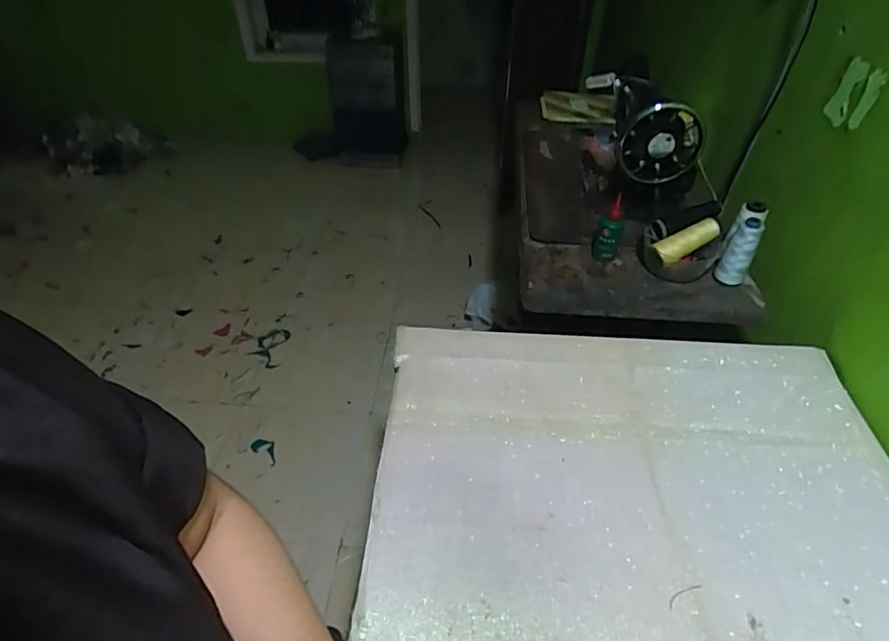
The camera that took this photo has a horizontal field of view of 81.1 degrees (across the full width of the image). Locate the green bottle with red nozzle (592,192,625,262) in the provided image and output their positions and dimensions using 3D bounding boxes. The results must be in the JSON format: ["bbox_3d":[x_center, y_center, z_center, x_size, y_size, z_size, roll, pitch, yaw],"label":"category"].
[{"bbox_3d":[0.278,-0.153,0.871,0.042,0.122,0.034,14,45,14],"label":"green bottle with red nozzle"}]

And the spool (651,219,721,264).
[{"bbox_3d":[0.397,-0.129,0.848,0.110,0.034,0.030,-27,47,-1],"label":"spool"}]

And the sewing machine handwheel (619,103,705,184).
[{"bbox_3d":[0.352,-0.288,0.850,0.130,0.152,0.030,-17,56,30],"label":"sewing machine handwheel"}]

